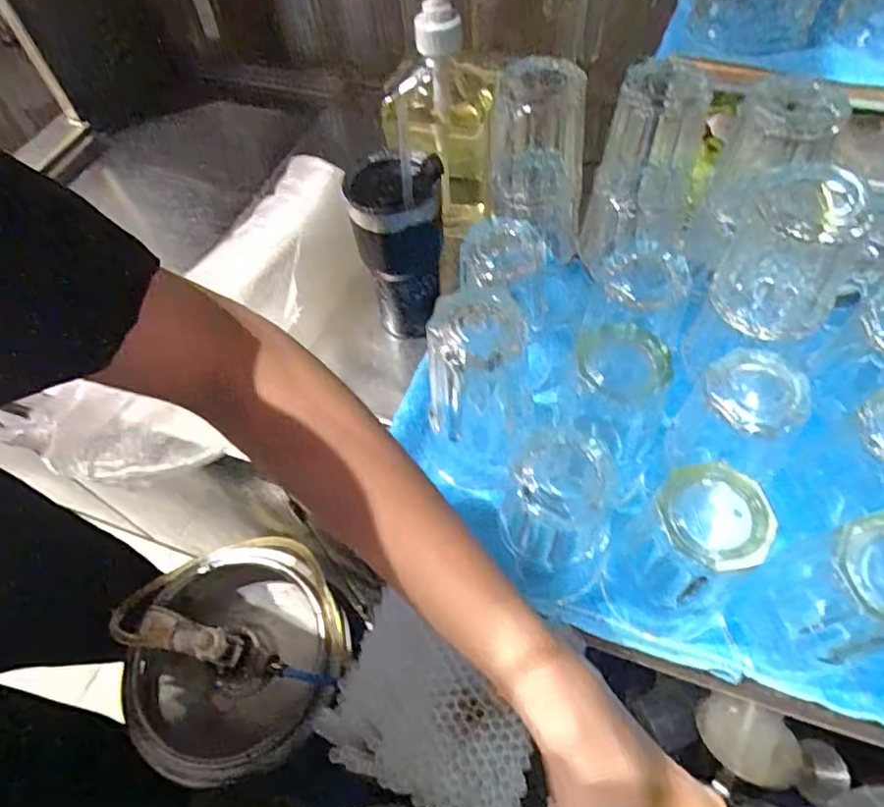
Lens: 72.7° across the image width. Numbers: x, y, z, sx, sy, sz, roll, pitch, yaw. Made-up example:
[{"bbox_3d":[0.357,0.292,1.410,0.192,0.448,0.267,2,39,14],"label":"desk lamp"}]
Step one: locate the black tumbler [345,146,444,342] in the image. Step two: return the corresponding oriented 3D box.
[{"bbox_3d":[-0.033,-0.128,0.529,0.073,0.160,0.070,-2,57,3],"label":"black tumbler"}]

